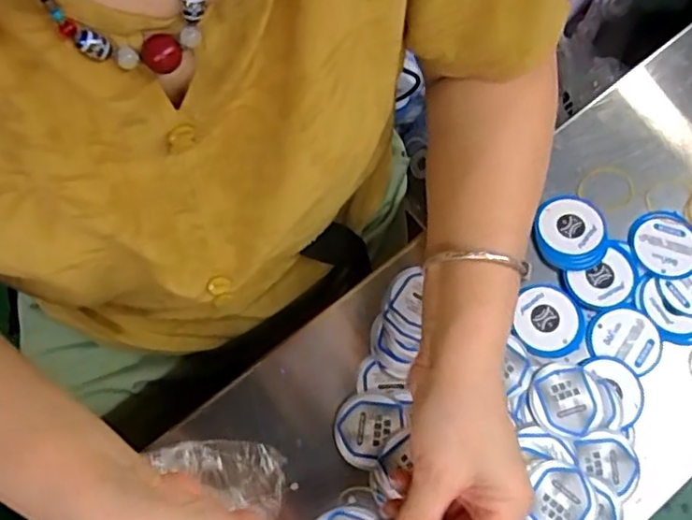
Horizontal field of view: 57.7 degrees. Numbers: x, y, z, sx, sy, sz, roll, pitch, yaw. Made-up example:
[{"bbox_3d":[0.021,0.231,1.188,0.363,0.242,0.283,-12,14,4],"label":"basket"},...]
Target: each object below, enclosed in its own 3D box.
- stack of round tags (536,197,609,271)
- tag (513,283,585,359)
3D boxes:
[{"bbox_3d":[0.160,-0.019,0.444,0.049,0.005,0.054,-9,71,-2],"label":"stack of round tags"},{"bbox_3d":[0.139,0.042,0.429,0.046,0.006,0.050,0,71,1],"label":"tag"}]

